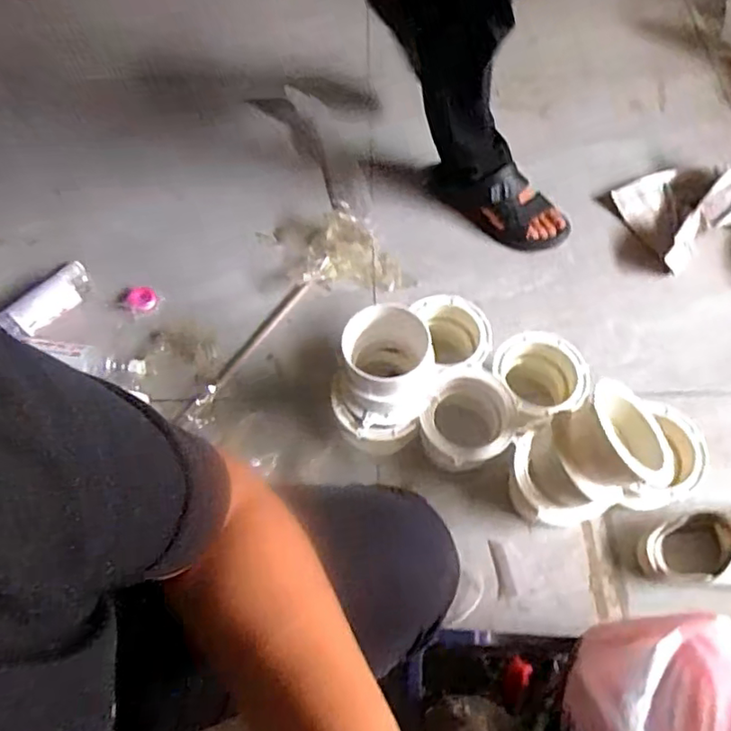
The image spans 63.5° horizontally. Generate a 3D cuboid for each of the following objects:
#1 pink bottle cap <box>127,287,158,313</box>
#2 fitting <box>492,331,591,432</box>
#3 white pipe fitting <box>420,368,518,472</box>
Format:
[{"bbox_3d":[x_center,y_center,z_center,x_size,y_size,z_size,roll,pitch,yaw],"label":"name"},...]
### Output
[{"bbox_3d":[-0.395,-0.117,1.045,0.046,0.020,0.046,-1,64,1],"label":"pink bottle cap"},{"bbox_3d":[0.266,0.034,0.924,0.127,0.122,0.133,-1,64,1],"label":"fitting"},{"bbox_3d":[0.150,0.104,0.903,0.127,0.136,0.150,29,68,14],"label":"white pipe fitting"}]

